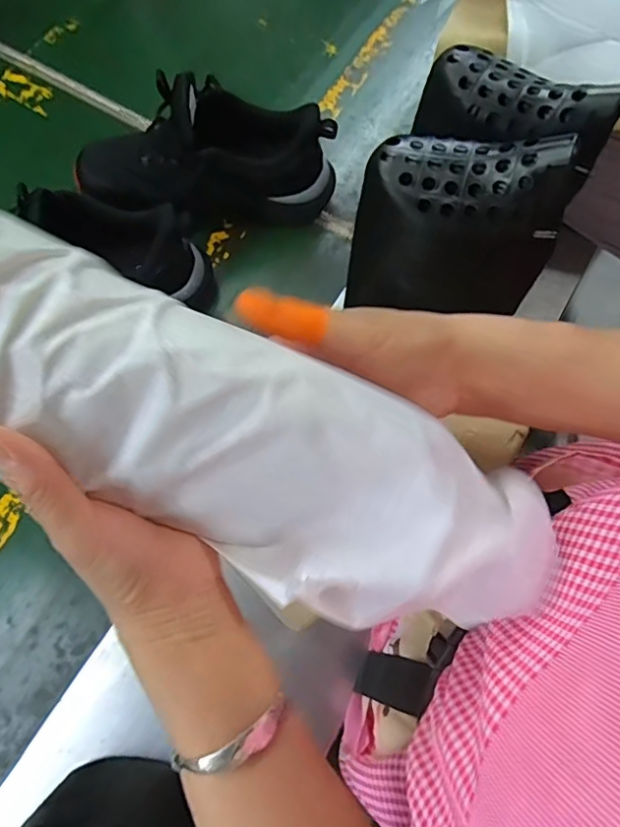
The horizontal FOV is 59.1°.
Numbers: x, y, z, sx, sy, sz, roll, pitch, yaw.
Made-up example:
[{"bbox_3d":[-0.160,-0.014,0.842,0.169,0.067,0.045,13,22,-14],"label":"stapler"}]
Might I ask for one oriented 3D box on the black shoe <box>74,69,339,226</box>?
[{"bbox_3d":[-0.128,-0.305,0.658,0.311,0.142,0.117,3,71,0],"label":"black shoe"}]

